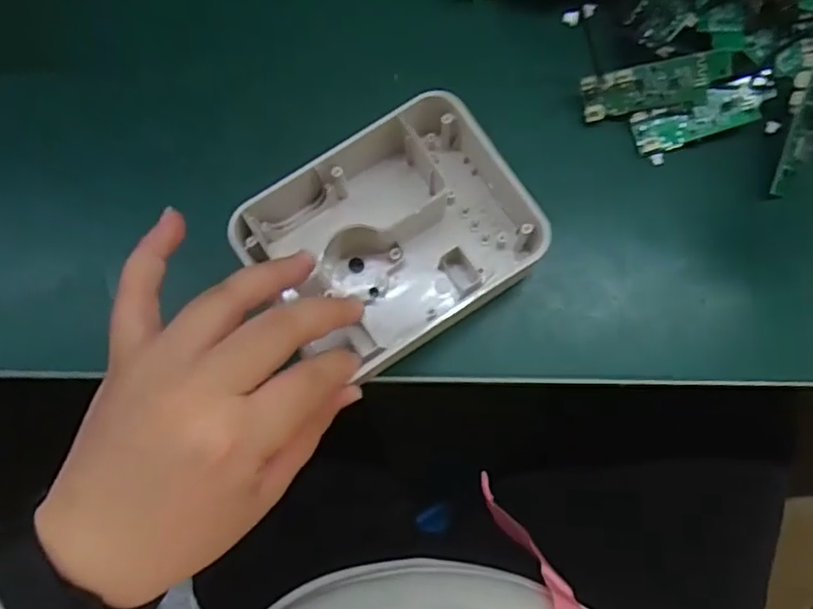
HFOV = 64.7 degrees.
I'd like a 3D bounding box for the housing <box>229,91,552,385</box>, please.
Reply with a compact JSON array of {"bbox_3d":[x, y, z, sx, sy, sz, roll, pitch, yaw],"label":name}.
[{"bbox_3d":[-0.007,-0.035,0.317,0.129,0.043,0.107,-33,79,-6],"label":"housing"}]

